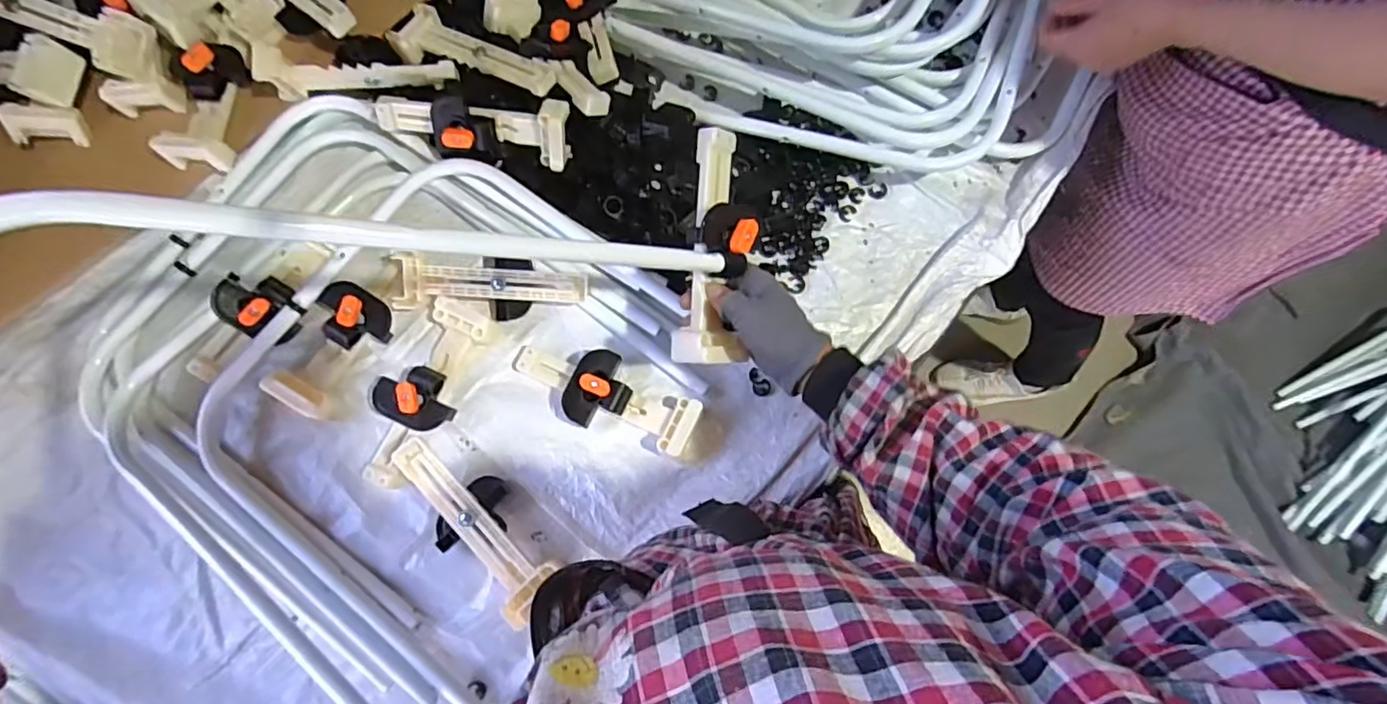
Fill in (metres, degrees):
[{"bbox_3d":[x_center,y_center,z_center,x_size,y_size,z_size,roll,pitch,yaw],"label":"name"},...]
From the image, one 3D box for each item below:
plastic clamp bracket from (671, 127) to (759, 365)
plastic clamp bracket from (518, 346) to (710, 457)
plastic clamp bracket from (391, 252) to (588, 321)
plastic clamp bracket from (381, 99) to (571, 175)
[{"bbox_3d":[0.020,-0.088,0.503,0.062,0.044,0.197,4,90,1],"label":"plastic clamp bracket"},{"bbox_3d":[-0.092,0.040,0.614,0.198,0.042,0.076,23,80,5],"label":"plastic clamp bracket"},{"bbox_3d":[-0.215,-0.068,0.642,0.203,0.049,0.065,3,79,1],"label":"plastic clamp bracket"},{"bbox_3d":[-0.238,-0.240,0.652,0.205,0.061,0.062,2,79,0],"label":"plastic clamp bracket"}]

